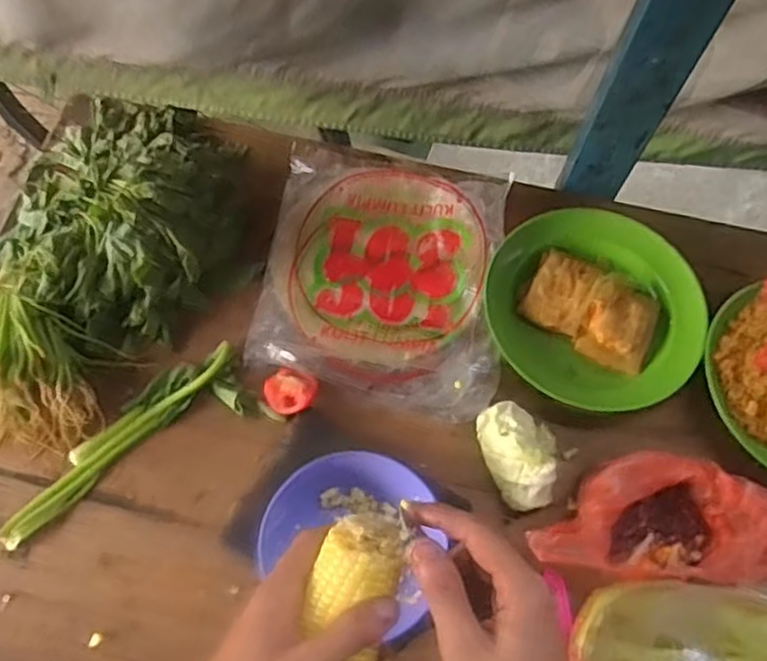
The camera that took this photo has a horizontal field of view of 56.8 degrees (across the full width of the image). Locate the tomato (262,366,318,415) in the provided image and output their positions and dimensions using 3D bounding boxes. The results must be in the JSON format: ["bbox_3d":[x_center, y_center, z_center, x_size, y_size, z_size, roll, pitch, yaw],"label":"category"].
[{"bbox_3d":[-0.087,0.057,0.657,0.047,0.022,0.044,0,70,0],"label":"tomato"}]

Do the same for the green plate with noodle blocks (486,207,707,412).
[{"bbox_3d":[0.210,-0.024,0.711,0.208,0.035,0.196,0,70,0],"label":"green plate with noodle blocks"}]

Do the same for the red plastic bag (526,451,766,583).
[{"bbox_3d":[0.234,0.161,0.614,0.207,0.059,0.099,4,70,2],"label":"red plastic bag"}]

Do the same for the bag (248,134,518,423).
[{"bbox_3d":[-0.001,-0.062,0.722,0.233,0.024,0.280,7,66,3],"label":"bag"}]

